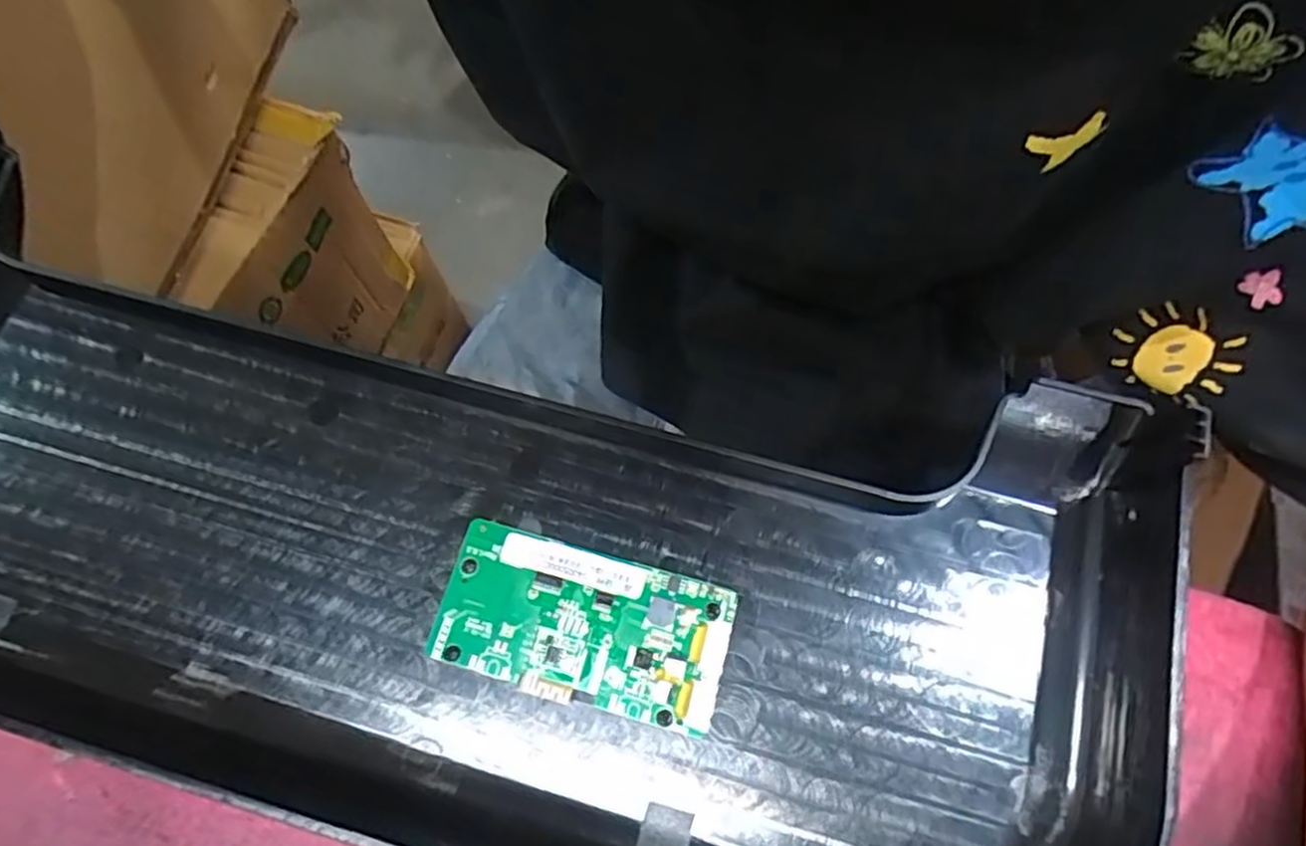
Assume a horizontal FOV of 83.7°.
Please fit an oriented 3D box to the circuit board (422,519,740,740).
[{"bbox_3d":[-0.023,0.067,0.242,0.094,0.011,0.047,15,74,5],"label":"circuit board"}]

